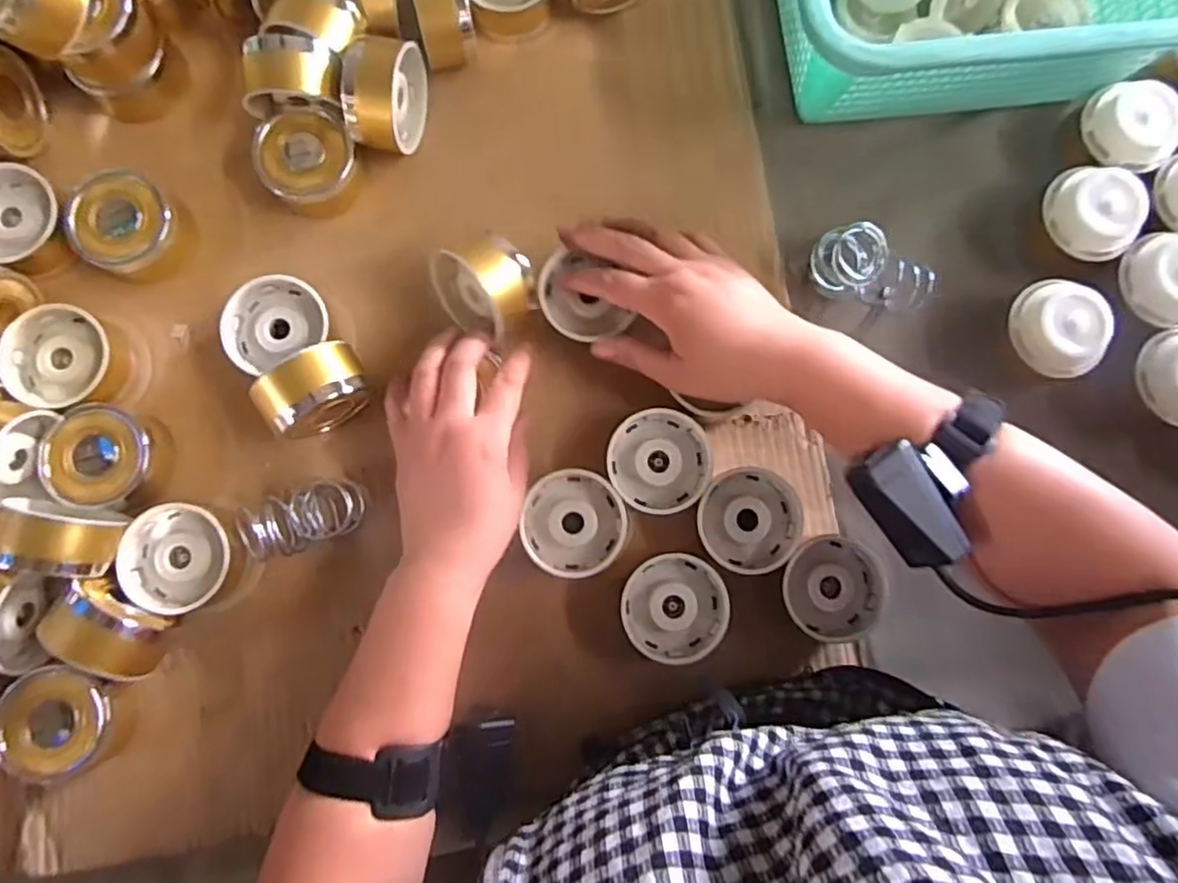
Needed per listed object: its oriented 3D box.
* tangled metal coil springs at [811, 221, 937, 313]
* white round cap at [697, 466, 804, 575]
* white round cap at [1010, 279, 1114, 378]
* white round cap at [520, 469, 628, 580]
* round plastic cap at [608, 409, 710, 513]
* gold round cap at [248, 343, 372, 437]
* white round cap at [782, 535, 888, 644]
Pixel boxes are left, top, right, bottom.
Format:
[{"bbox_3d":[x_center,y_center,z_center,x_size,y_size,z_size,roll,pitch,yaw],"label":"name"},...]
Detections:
[{"bbox_3d":[0.200,-0.122,0.473,0.084,0.047,0.040,21,84,1],"label":"tangled metal coil springs"},{"bbox_3d":[0.105,0.051,0.452,0.066,0.032,0.069,0,83,-1],"label":"white round cap"},{"bbox_3d":[0.313,-0.075,0.447,0.056,0.023,0.061,-43,86,-5],"label":"white round cap"},{"bbox_3d":[-0.009,0.053,0.439,0.067,0.016,0.067,0,83,-1],"label":"white round cap"},{"bbox_3d":[0.047,0.014,0.459,0.066,0.033,0.067,0,83,-1],"label":"round plastic cap"},{"bbox_3d":[-0.172,-0.031,0.439,0.063,0.060,0.040,-34,85,-5],"label":"gold round cap"},{"bbox_3d":[0.160,0.096,0.448,0.069,0.031,0.066,0,83,-1],"label":"white round cap"}]

